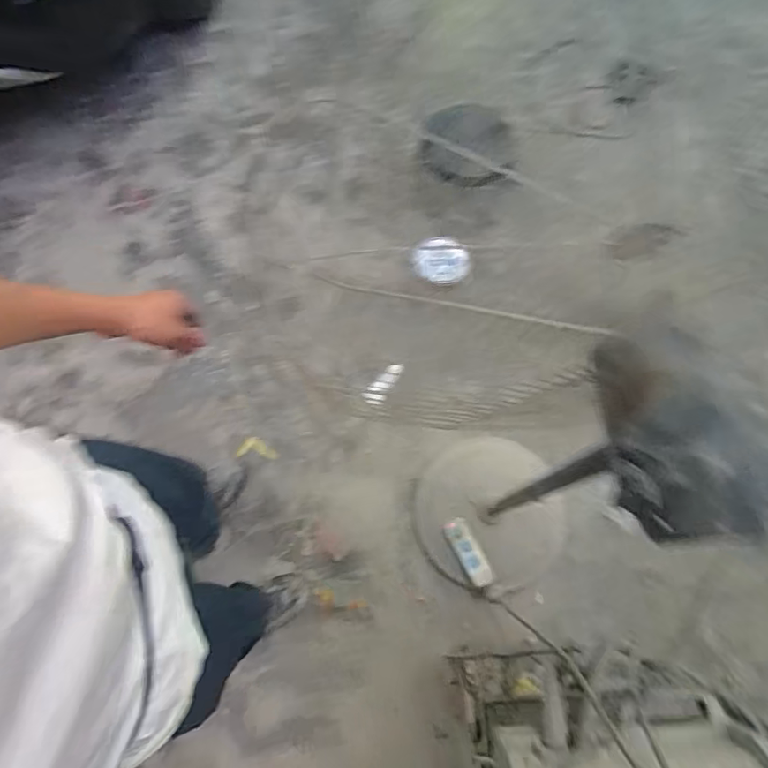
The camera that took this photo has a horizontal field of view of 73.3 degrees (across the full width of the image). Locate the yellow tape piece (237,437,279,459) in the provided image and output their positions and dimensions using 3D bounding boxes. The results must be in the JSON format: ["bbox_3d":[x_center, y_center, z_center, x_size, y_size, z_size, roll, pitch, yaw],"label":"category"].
[{"bbox_3d":[-0.376,0.191,1.543,0.121,0.006,0.062,2,70,-3],"label":"yellow tape piece"}]

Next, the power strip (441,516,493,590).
[{"bbox_3d":[0.224,0.449,1.378,0.066,0.055,0.183,-27,73,-8],"label":"power strip"}]

